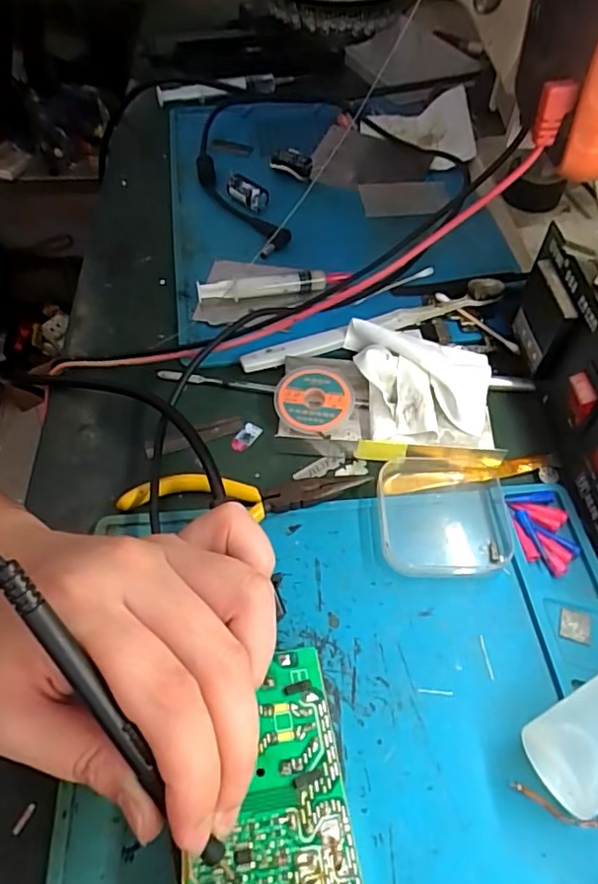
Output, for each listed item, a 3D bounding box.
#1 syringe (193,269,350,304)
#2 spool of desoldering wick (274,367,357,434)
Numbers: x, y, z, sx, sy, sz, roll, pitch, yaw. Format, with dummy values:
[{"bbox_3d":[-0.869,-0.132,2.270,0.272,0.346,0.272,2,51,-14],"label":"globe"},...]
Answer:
[{"bbox_3d":[-0.018,-0.110,0.403,0.105,0.016,0.013,-7,53,-6],"label":"syringe"},{"bbox_3d":[0.009,-0.023,0.336,0.045,0.015,0.044,-1,54,1],"label":"spool of desoldering wick"}]

